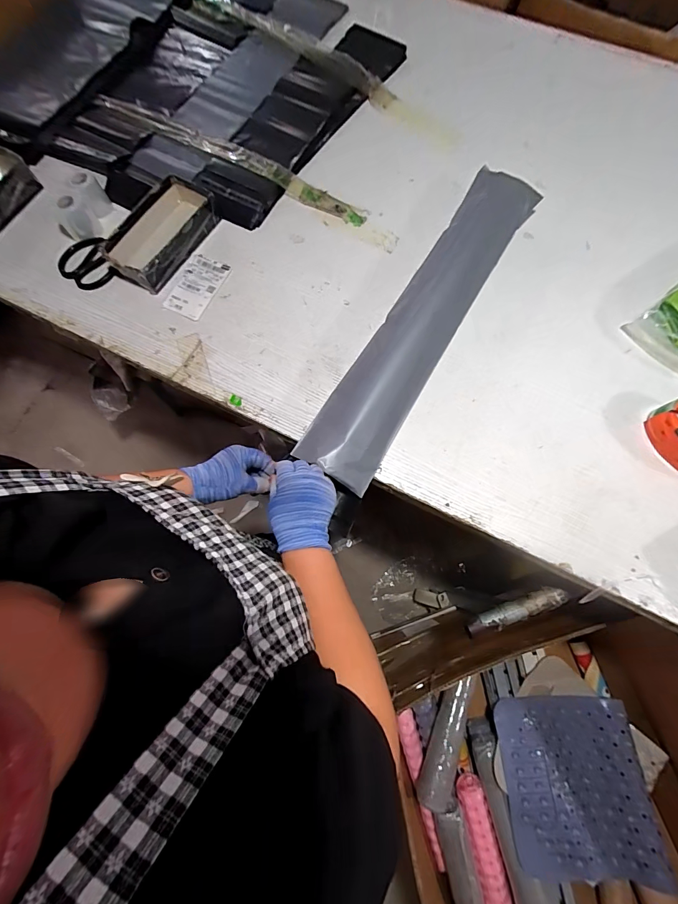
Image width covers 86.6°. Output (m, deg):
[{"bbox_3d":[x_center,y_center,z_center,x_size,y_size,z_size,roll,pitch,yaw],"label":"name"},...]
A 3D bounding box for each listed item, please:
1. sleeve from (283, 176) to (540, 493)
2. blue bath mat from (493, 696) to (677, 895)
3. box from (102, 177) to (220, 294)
[{"bbox_3d":[0.147,-0.232,0.602,0.121,0.051,0.637,30,75,10],"label":"sleeve"},{"bbox_3d":[0.570,0.804,0.857,0.327,0.091,0.349,-1,72,0],"label":"blue bath mat"},{"bbox_3d":[-0.336,-0.417,0.689,0.123,0.062,0.217,30,77,10],"label":"box"}]

